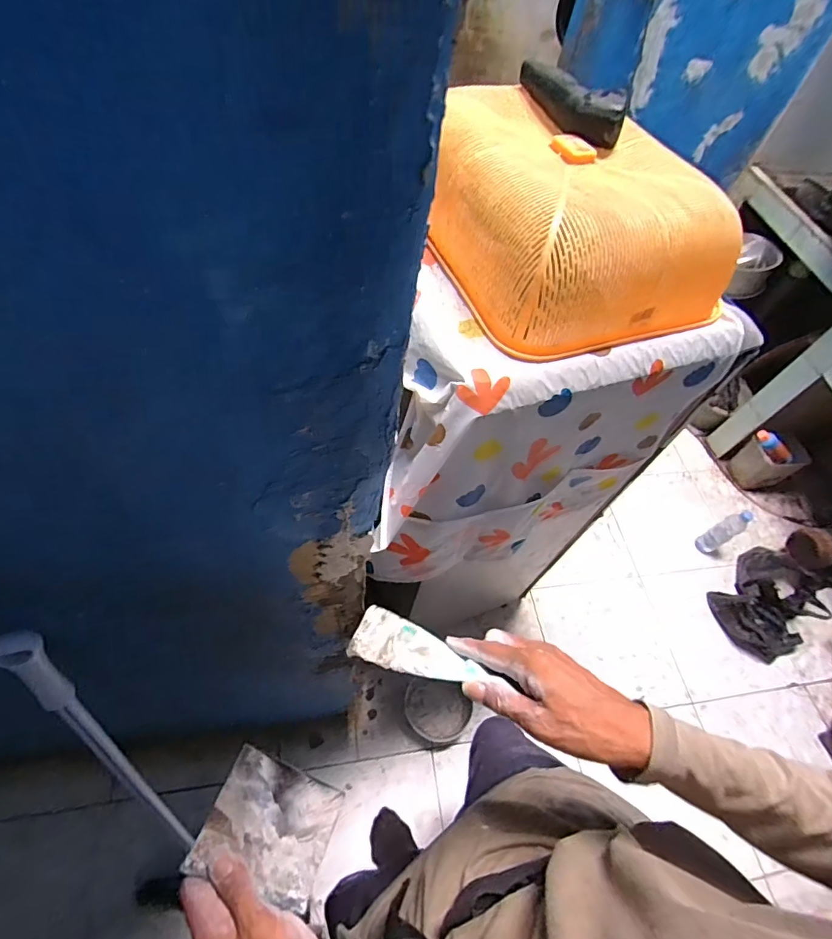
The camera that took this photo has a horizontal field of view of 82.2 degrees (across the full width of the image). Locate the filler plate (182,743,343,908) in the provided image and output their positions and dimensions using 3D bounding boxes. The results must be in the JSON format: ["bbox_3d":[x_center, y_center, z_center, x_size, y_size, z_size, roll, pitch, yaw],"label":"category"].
[{"bbox_3d":[-0.122,0.307,0.411,0.115,0.005,0.087,42,48,-22],"label":"filler plate"}]

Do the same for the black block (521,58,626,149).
[{"bbox_3d":[0.193,-0.467,0.602,0.035,0.049,0.169,-25,64,-22],"label":"black block"}]

